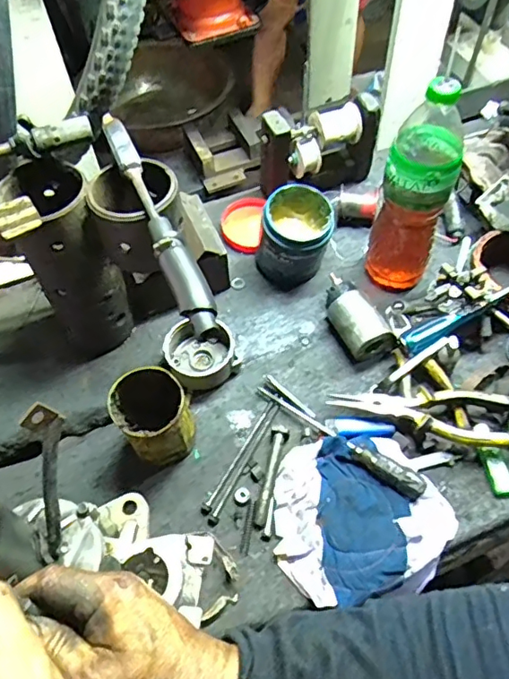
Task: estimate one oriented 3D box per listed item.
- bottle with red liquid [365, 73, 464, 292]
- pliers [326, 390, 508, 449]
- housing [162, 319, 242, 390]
[{"bbox_3d":[0.187,-0.168,0.644,0.079,0.273,0.088,11,57,10],"label":"bottle with red liquid"},{"bbox_3d":[0.190,0.082,0.630,0.200,0.032,0.063,10,57,9],"label":"pliers"},{"bbox_3d":[-0.063,0.015,0.673,0.080,0.053,0.075,-1,56,2],"label":"housing"}]

